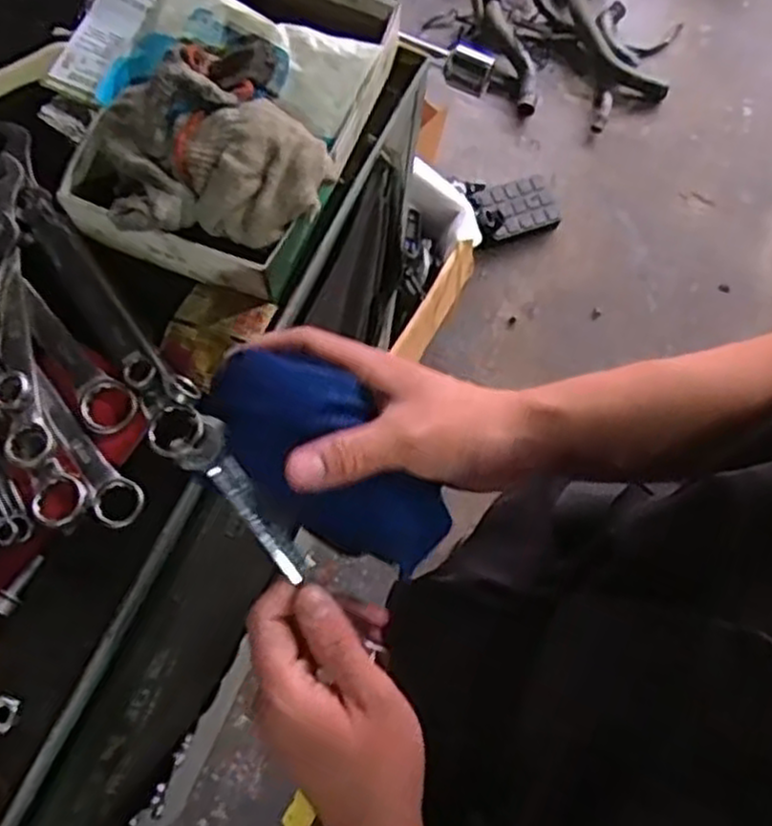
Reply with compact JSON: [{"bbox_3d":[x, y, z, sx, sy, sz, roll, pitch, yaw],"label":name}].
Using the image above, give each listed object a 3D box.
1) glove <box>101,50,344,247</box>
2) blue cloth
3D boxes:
[{"bbox_3d":[-0.102,-0.156,0.453,0.138,0.045,0.097,4,72,0],"label":"glove"},{"bbox_3d":[-0.028,0.023,0.381,0.135,0.025,0.070,44,75,-9],"label":"blue cloth"}]

